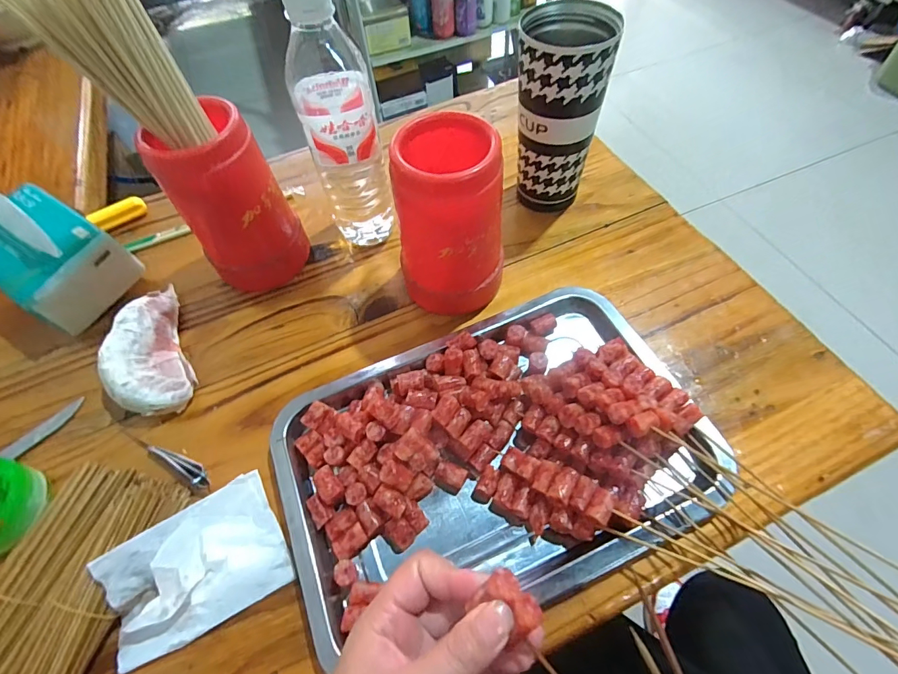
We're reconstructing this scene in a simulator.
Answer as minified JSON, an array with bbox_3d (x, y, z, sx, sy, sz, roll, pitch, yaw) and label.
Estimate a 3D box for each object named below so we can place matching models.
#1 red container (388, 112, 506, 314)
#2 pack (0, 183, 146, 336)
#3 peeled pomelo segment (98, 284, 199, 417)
[{"bbox_3d":[0.003,-0.088,0.360,0.084,0.155,0.075,2,59,4],"label":"red container"},{"bbox_3d":[-0.382,-0.080,0.413,0.114,0.103,0.093,30,64,19],"label":"pack"},{"bbox_3d":[-0.272,0.011,0.388,0.059,0.041,0.134,-24,60,-11],"label":"peeled pomelo segment"}]

